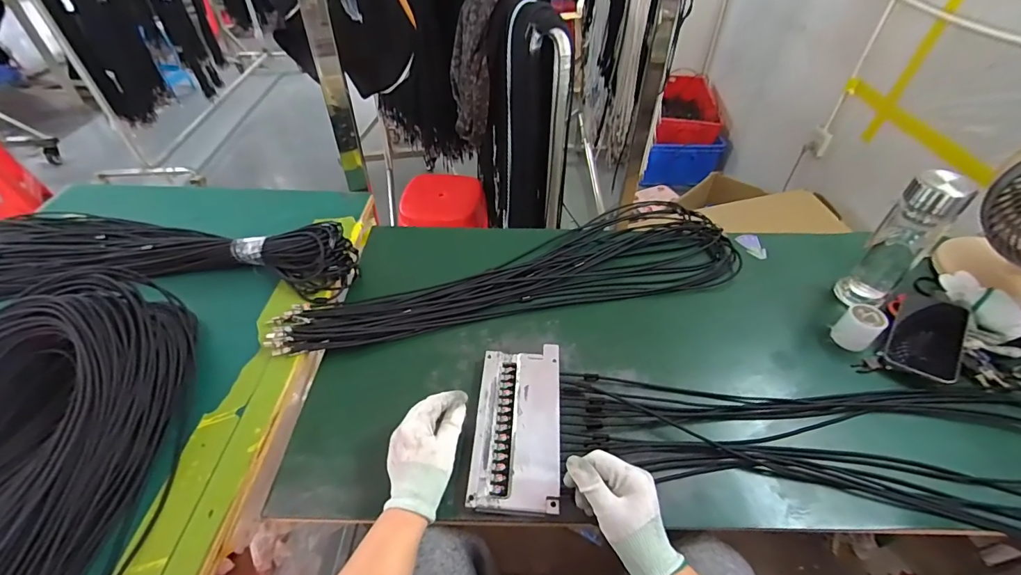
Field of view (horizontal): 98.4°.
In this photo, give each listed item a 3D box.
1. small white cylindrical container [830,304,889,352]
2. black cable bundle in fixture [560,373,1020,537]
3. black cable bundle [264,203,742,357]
[{"bbox_3d":[0.508,0.057,0.642,0.043,0.051,0.050,-26,53,-25],"label":"small white cylindrical container"},{"bbox_3d":[0.406,0.190,0.544,0.682,0.054,0.191,2,45,2],"label":"black cable bundle in fixture"},{"bbox_3d":[0.012,-0.038,0.745,0.746,0.065,0.229,-9,46,-9],"label":"black cable bundle"}]

